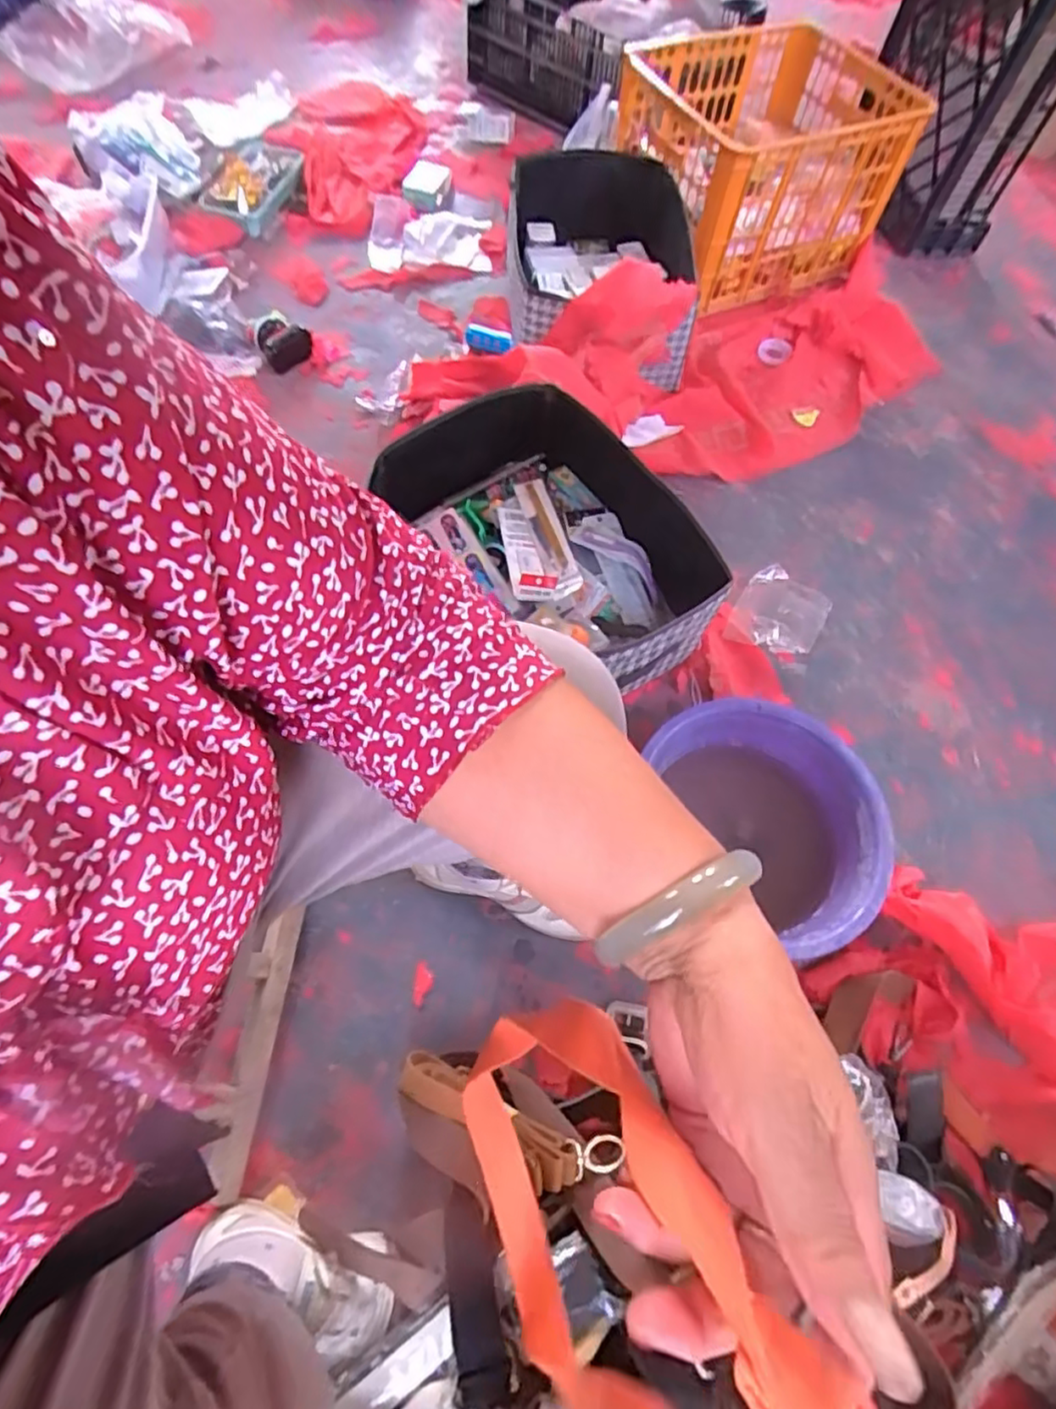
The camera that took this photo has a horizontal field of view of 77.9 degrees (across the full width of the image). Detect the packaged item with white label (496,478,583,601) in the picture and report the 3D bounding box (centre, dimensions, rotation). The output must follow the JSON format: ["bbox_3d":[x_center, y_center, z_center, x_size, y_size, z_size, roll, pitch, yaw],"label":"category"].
[{"bbox_3d":[0.008,-0.236,0.936,0.091,0.025,0.213,-10,64,-9],"label":"packaged item with white label"}]

